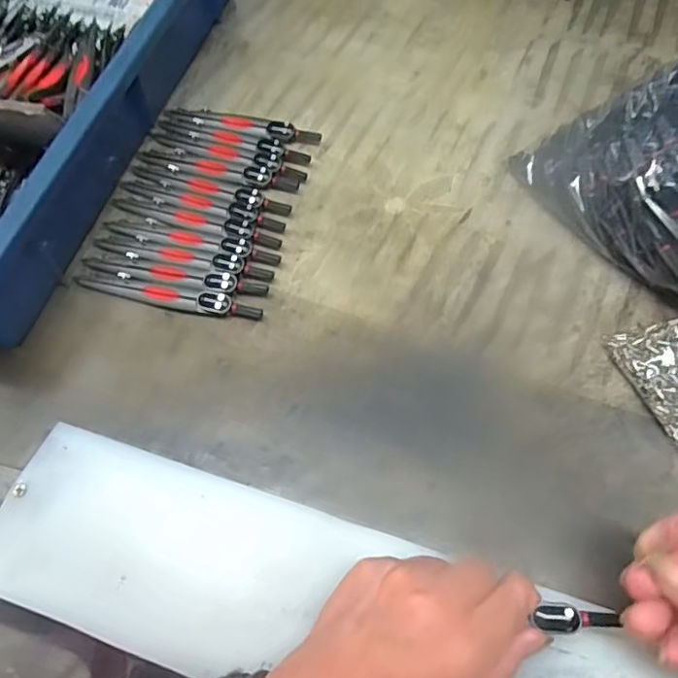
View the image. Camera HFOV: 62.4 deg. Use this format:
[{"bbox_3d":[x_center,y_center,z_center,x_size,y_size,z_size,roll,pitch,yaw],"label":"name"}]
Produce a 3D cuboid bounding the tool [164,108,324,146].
[{"bbox_3d":[-0.079,-0.172,0.448,0.131,0.010,0.016,16,63,8],"label":"tool"}]

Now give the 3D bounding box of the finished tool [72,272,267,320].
[{"bbox_3d":[-0.115,-0.030,0.371,0.126,0.013,0.016,14,63,7],"label":"finished tool"}]

